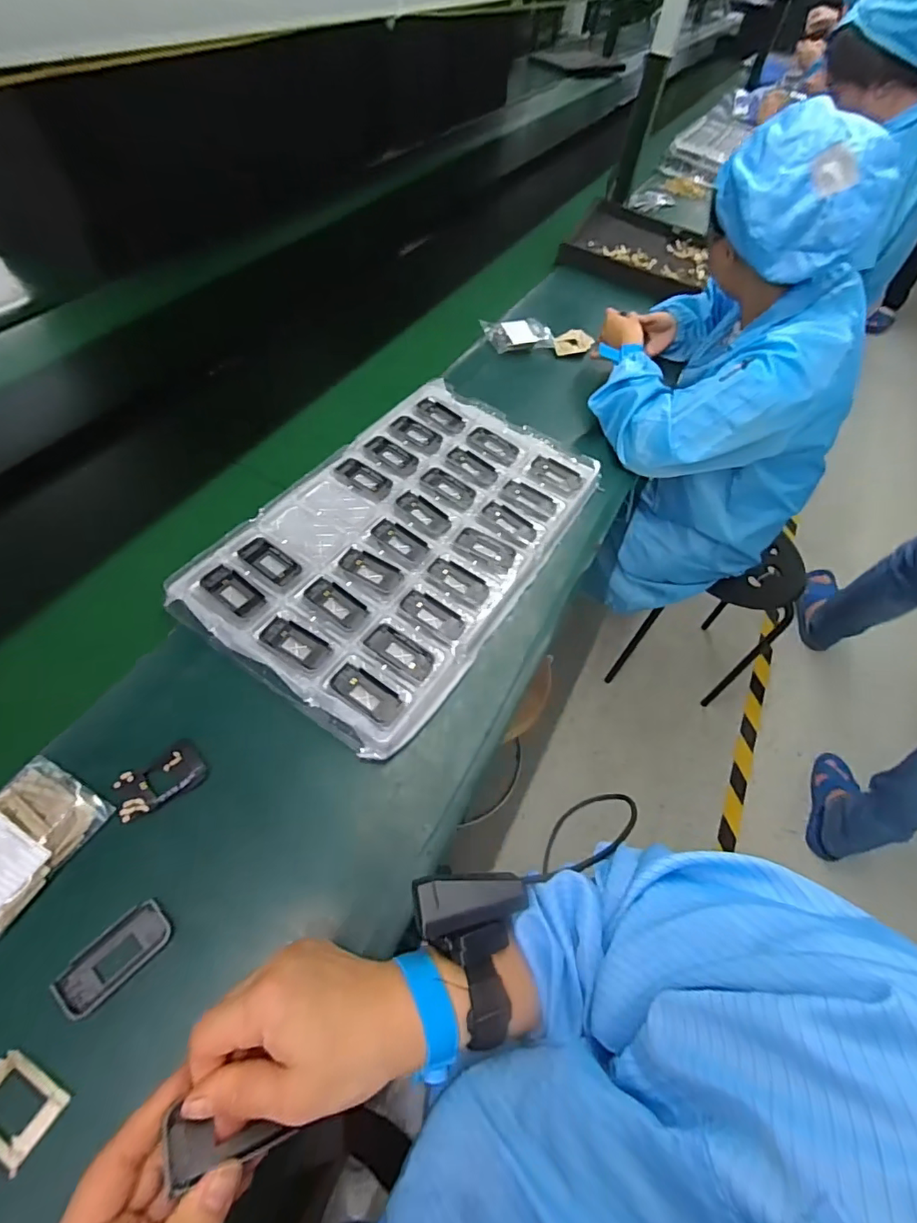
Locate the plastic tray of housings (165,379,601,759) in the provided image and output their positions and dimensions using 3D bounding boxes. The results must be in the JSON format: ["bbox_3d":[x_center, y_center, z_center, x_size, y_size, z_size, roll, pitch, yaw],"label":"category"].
[{"bbox_3d":[-0.055,-0.107,0.629,0.308,0.029,0.499,31,58,14],"label":"plastic tray of housings"}]

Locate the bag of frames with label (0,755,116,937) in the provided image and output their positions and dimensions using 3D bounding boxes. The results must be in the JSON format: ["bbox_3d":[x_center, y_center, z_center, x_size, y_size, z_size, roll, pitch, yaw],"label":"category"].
[{"bbox_3d":[-0.365,0.193,0.413,0.083,0.024,0.131,29,58,13],"label":"bag of frames with label"}]

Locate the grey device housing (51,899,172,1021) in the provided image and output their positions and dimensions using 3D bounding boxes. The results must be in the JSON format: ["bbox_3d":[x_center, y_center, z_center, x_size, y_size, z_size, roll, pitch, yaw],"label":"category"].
[{"bbox_3d":[-0.263,0.263,0.395,0.040,0.012,0.079,39,60,19],"label":"grey device housing"}]

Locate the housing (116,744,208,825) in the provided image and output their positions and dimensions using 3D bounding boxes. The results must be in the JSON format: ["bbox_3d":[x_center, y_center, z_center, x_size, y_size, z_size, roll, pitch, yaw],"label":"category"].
[{"bbox_3d":[-0.266,0.150,0.459,0.072,0.017,0.041,-32,65,-25],"label":"housing"}]

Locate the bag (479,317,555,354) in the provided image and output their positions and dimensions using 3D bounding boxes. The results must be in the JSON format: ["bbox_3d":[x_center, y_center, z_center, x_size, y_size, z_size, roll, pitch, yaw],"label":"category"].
[{"bbox_3d":[0.112,-0.496,0.920,0.129,0.029,0.078,-14,59,-16],"label":"bag"}]

